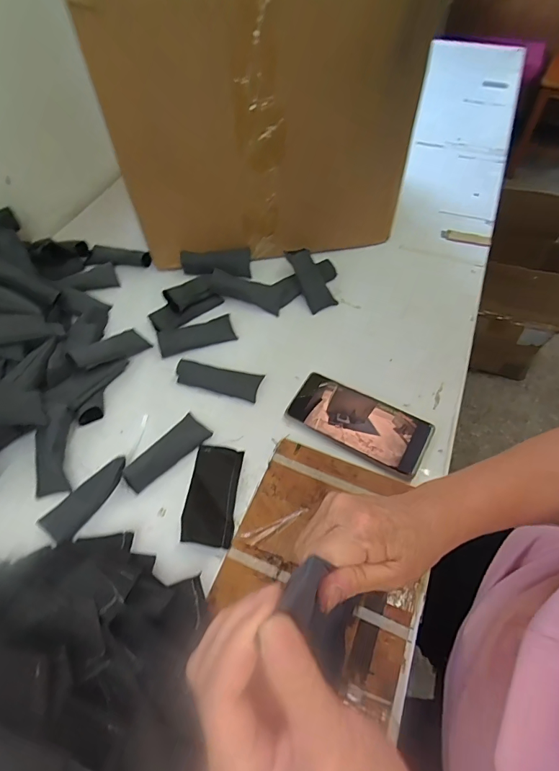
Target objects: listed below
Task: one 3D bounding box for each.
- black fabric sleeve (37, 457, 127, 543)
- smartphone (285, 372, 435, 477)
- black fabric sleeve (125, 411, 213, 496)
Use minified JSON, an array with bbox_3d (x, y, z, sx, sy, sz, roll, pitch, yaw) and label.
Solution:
[{"bbox_3d":[-0.206,0.118,0.448,0.034,0.011,0.098,29,62,18],"label":"black fabric sleeve"},{"bbox_3d":[0.092,0.041,0.489,0.161,0.012,0.075,25,61,16],"label":"smartphone"},{"bbox_3d":[-0.127,0.075,0.472,0.037,0.014,0.102,36,64,22],"label":"black fabric sleeve"}]

